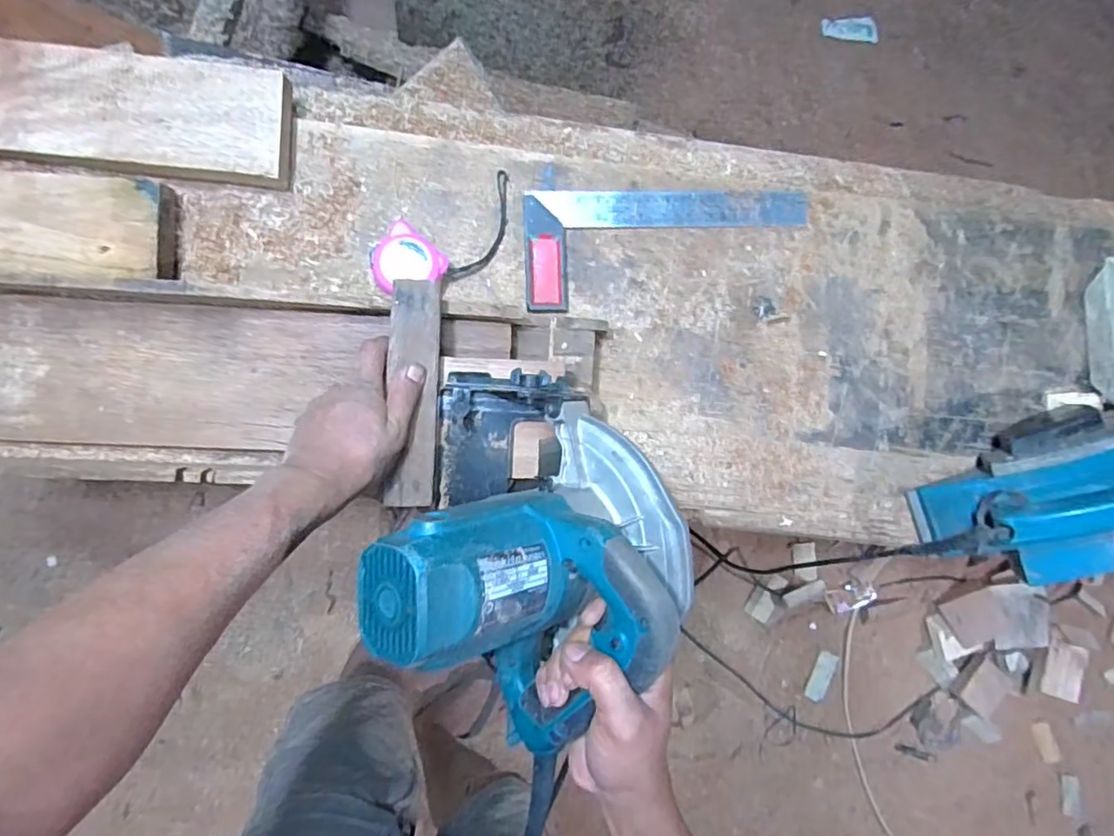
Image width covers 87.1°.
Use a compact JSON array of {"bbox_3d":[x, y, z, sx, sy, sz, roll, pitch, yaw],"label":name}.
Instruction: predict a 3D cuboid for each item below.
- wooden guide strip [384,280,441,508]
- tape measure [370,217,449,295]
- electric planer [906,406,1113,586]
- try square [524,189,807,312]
[{"bbox_3d":[-0.121,-0.020,0.498,0.040,0.011,0.190,2,90,-8],"label":"wooden guide strip"},{"bbox_3d":[-0.149,-0.150,0.578,0.064,0.025,0.062,41,82,-3],"label":"tape measure"},{"bbox_3d":[0.511,0.081,0.570,0.263,0.141,0.148,-18,91,-3],"label":"electric planer"},{"bbox_3d":[0.118,-0.182,0.613,0.299,0.013,0.118,-5,90,-7],"label":"try square"}]

